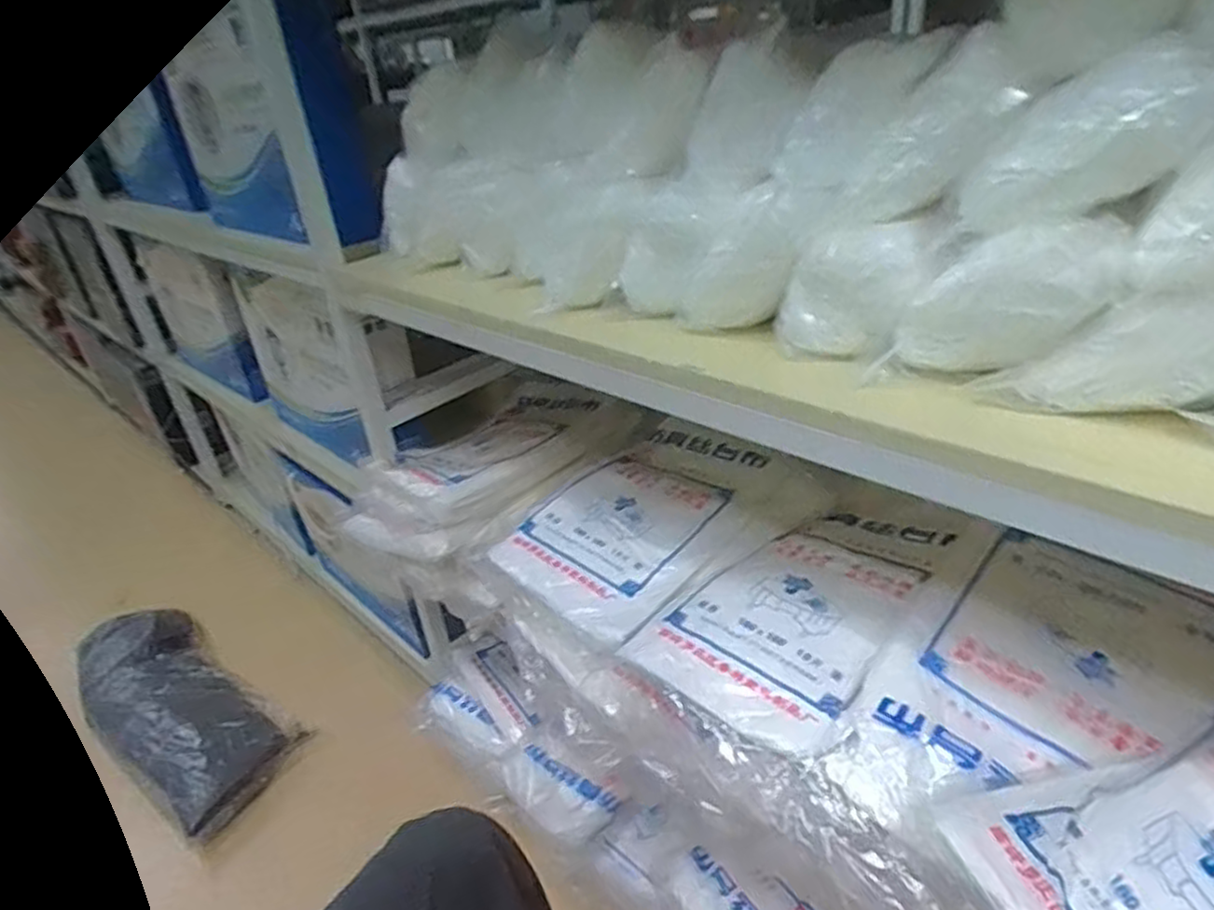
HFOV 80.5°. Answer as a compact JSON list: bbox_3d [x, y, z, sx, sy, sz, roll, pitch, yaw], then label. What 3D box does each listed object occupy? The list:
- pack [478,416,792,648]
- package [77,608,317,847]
[{"bbox_3d":[0.040,0.066,0.828,0.309,0.056,0.231,-30,38,-34],"label":"pack"},{"bbox_3d":[-0.825,0.466,1.373,0.602,0.078,0.247,17,38,34],"label":"package"}]

